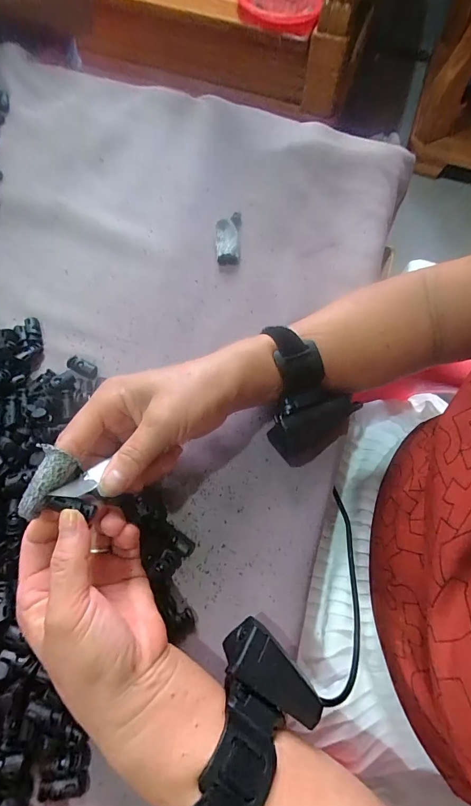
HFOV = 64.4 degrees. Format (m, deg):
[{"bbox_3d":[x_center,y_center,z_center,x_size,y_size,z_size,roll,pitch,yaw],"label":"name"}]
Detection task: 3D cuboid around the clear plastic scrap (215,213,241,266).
[{"bbox_3d":[-0.009,-0.185,0.415,0.027,0.012,0.069,2,70,-1],"label":"clear plastic scrap"}]

